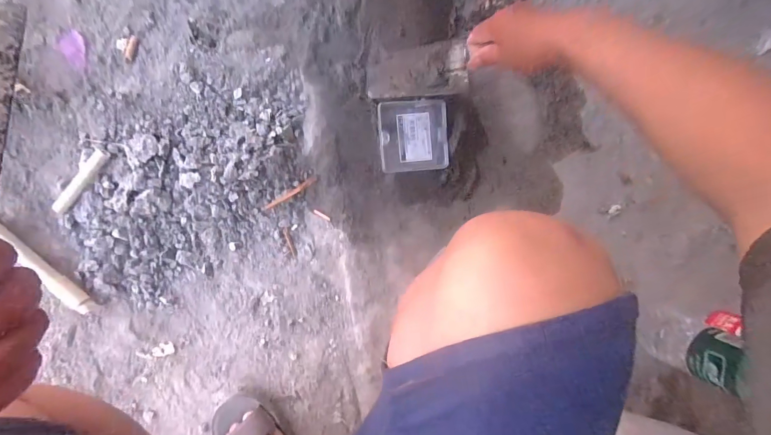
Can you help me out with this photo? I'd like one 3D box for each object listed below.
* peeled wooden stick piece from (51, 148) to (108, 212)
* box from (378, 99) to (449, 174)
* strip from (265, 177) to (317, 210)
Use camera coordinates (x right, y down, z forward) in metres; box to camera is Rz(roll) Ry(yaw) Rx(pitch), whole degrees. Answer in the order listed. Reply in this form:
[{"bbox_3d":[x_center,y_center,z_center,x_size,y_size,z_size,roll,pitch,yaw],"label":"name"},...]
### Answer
[{"bbox_3d":[-0.434,-0.052,0.514,0.020,0.012,0.113,41,90,-9],"label":"peeled wooden stick piece"},{"bbox_3d":[0.042,-0.124,0.552,0.102,0.029,0.103,-5,97,-7],"label":"box"},{"bbox_3d":[-0.145,-0.037,0.557,0.088,0.004,0.009,-32,99,-3],"label":"strip"}]

